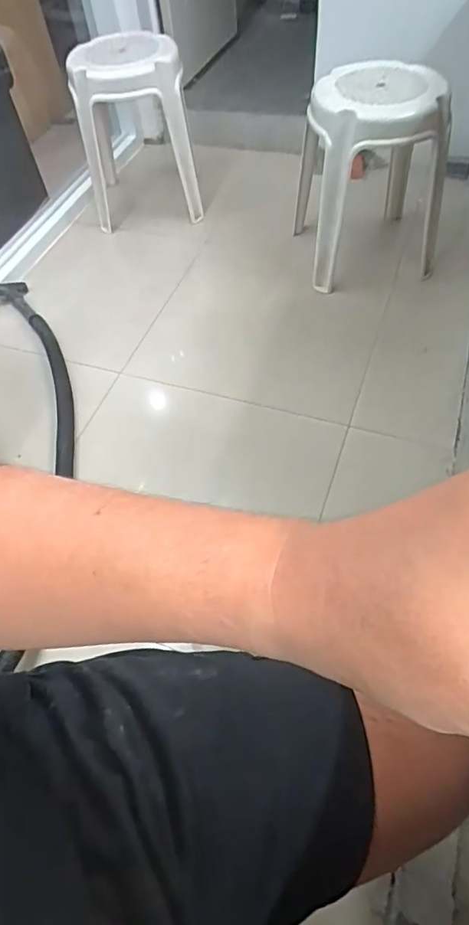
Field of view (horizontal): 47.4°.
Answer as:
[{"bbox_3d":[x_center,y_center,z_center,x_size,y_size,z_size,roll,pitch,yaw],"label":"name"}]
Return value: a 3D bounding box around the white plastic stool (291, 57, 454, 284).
[{"bbox_3d":[0.368,-0.758,1.416,0.362,0.444,0.320,-4,55,3],"label":"white plastic stool"}]

